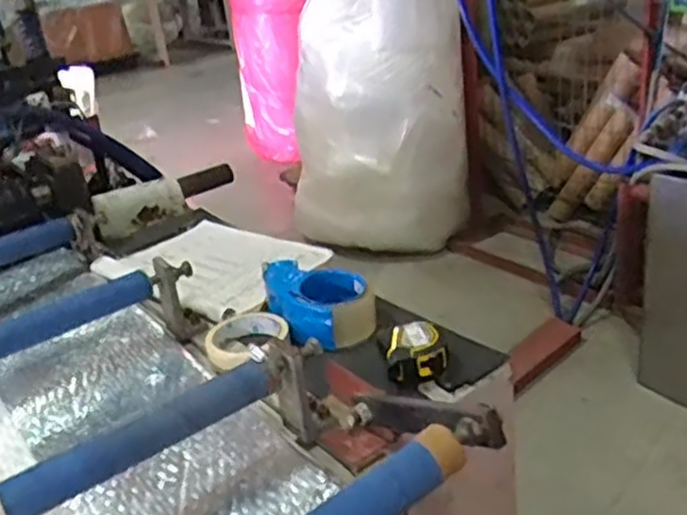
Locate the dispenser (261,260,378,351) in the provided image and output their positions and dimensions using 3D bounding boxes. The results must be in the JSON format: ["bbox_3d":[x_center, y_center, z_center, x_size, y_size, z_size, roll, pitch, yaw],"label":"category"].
[{"bbox_3d":[-0.032,0.048,0.886,0.100,0.063,0.148,-23,29,-30],"label":"dispenser"}]

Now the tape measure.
[{"bbox_3d":[0.075,0.096,0.777,0.066,0.036,0.072,-8,25,-2],"label":"tape measure"}]

